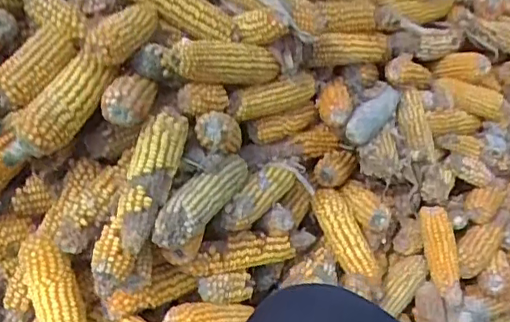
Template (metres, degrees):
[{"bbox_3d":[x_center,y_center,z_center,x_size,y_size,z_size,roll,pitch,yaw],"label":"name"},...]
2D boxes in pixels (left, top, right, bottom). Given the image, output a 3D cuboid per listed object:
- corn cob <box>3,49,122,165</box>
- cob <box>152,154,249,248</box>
[{"bbox_3d":[-0.195,-0.053,0.587,0.042,0.043,0.148,13,52,25],"label":"corn cob"},{"bbox_3d":[-0.054,0.040,0.669,0.038,0.041,0.175,11,31,22],"label":"cob"}]

